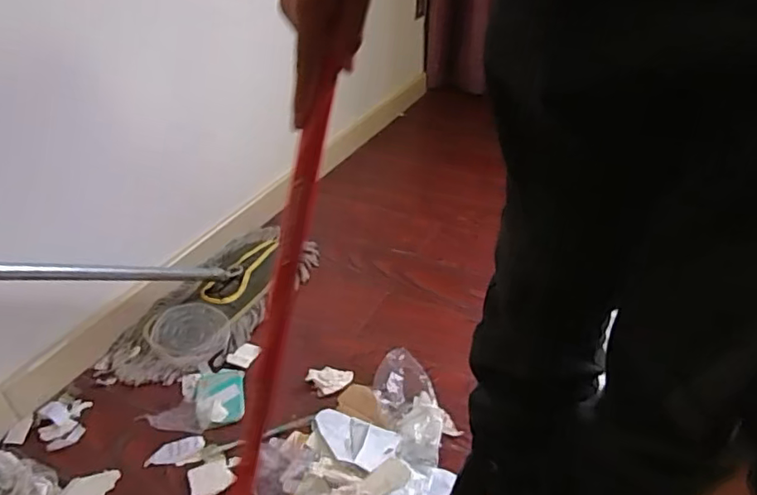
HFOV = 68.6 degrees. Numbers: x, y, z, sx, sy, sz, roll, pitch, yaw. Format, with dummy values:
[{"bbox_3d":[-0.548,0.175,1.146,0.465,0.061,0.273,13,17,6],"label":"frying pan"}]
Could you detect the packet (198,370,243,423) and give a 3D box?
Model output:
[{"bbox_3d":[-0.261,0.245,0.919,0.072,0.008,0.106,-6,35,-10],"label":"packet"}]

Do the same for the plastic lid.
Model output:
[{"bbox_3d":[-0.350,0.151,1.020,0.127,0.021,0.136,5,45,-5],"label":"plastic lid"}]

